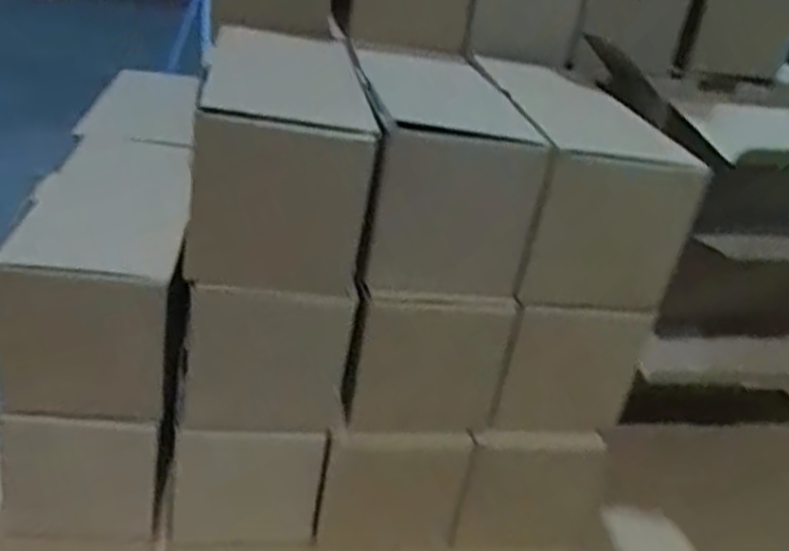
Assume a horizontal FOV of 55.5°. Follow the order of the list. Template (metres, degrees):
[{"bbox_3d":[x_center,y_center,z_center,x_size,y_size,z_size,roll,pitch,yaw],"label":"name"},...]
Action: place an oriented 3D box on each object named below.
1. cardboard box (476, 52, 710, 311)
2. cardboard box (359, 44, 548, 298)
[{"bbox_3d":[0.114,-0.068,0.511,0.093,0.098,0.196,4,27,-7],"label":"cardboard box"},{"bbox_3d":[0.022,-0.074,0.497,0.096,0.105,0.189,3,27,-10],"label":"cardboard box"}]

